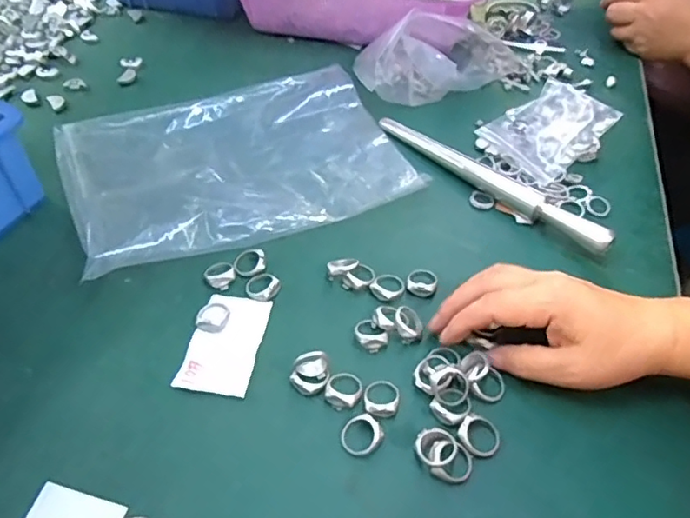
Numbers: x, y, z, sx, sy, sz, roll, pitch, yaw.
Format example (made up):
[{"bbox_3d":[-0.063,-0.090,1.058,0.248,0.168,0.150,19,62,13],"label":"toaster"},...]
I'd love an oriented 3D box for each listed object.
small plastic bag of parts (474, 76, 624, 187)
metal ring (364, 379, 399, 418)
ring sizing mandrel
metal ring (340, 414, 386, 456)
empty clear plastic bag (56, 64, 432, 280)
[{"bbox_3d":[0.194,-0.123,0.520,0.125,0.021,0.084,-33,57,-24],"label":"small plastic bag of parts"},{"bbox_3d":[0.023,0.088,0.353,0.022,0.007,0.026,-5,50,-4],"label":"metal ring"},{"bbox_3d":[0.121,-0.076,0.477,0.024,0.023,0.235,-34,57,-25],"label":"ring sizing mandrel"},{"bbox_3d":[0.010,0.107,0.337,0.023,0.006,0.025,-1,49,1],"label":"metal ring"},{"bbox_3d":[-0.100,-0.102,0.505,0.286,0.029,0.223,-20,52,-16],"label":"empty clear plastic bag"}]

